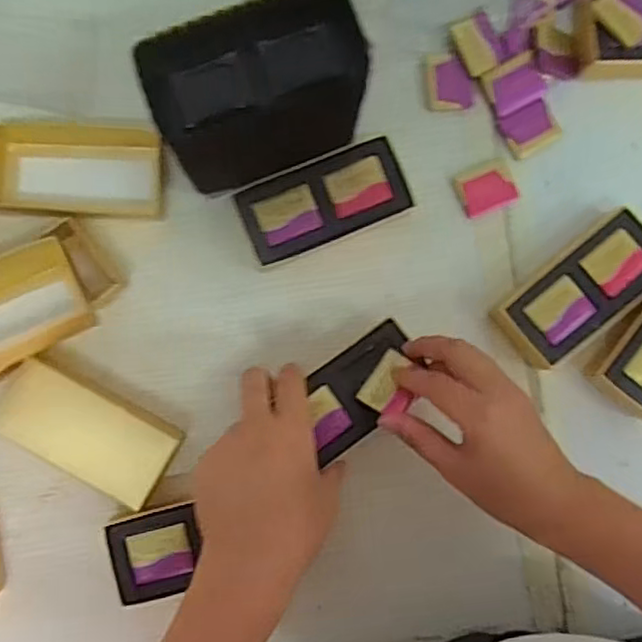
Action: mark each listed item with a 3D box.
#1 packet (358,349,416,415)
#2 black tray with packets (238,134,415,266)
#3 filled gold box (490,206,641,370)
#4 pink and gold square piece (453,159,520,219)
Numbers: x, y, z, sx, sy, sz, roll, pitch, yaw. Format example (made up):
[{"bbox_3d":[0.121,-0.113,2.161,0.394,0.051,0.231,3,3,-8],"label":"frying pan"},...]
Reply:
[{"bbox_3d":[0.045,0.040,0.404,0.032,0.004,0.038,30,80,30],"label":"packet"},{"bbox_3d":[0.001,-0.081,0.444,0.110,0.032,0.053,-22,90,-3],"label":"black tray with packets"},{"bbox_3d":[0.181,-0.023,0.449,0.115,0.034,0.053,-40,91,-2],"label":"filled gold box"},{"bbox_3d":[0.119,-0.095,0.463,0.040,0.004,0.033,-22,90,-3],"label":"pink and gold square piece"}]

